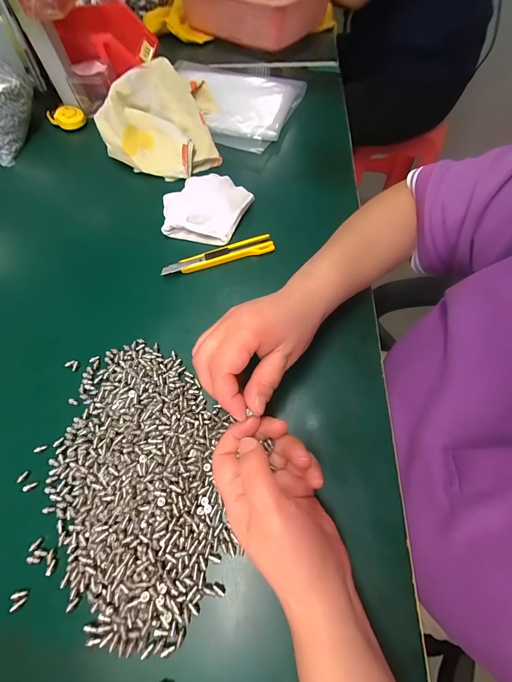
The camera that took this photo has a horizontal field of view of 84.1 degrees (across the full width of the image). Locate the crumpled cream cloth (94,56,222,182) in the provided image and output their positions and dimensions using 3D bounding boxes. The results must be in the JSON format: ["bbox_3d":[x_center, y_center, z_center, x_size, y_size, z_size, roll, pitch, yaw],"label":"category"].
[{"bbox_3d":[-0.119,-0.314,0.399,0.175,0.063,0.143,-40,70,-16],"label":"crumpled cream cloth"}]

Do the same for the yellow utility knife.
[{"bbox_3d":[-0.044,-0.101,0.339,0.133,0.009,0.020,-18,66,-7],"label":"yellow utility knife"}]

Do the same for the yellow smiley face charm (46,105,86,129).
[{"bbox_3d":[-0.303,-0.364,0.460,0.050,0.013,0.042,29,84,-7],"label":"yellow smiley face charm"}]

